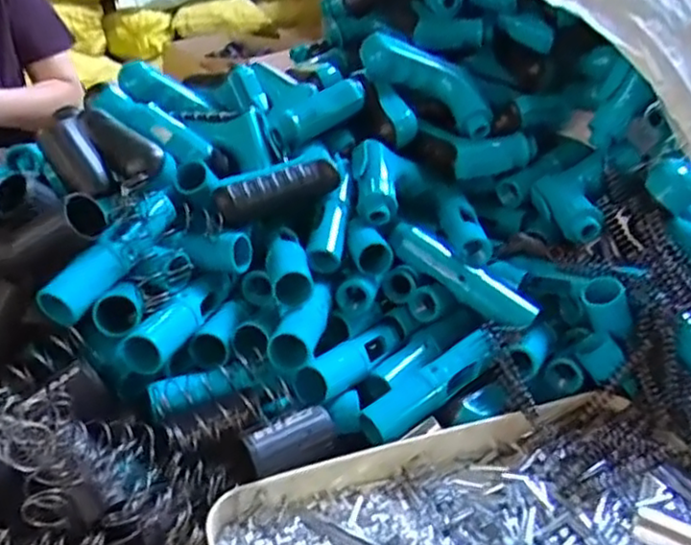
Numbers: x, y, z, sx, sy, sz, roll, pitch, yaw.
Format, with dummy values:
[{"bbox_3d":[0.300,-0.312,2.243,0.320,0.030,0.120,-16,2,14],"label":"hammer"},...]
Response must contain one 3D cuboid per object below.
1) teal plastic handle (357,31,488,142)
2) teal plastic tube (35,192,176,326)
[{"bbox_3d":[0.083,-0.186,0.660,0.148,0.038,0.049,37,39,10],"label":"teal plastic handle"},{"bbox_3d":[-0.158,-0.013,0.466,0.022,0.024,0.114,16,50,26],"label":"teal plastic tube"}]

